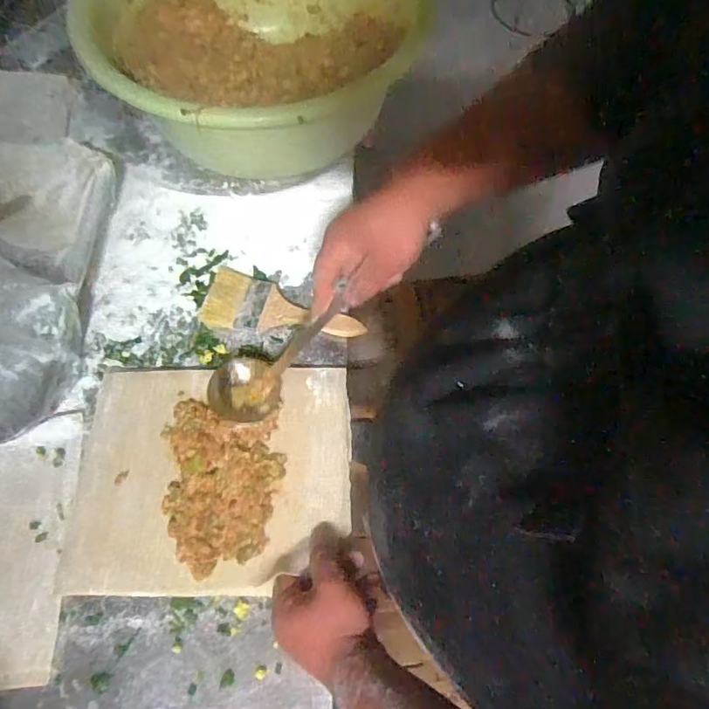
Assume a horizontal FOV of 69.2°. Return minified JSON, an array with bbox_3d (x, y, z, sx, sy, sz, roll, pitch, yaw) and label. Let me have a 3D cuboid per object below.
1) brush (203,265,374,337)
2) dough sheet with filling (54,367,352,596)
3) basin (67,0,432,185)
[{"bbox_3d":[-0.087,-0.056,0.622,0.191,0.015,0.077,12,65,4],"label":"brush"},{"bbox_3d":[-0.151,0.125,0.541,0.287,0.026,0.229,0,65,-2],"label":"dough sheet with filling"},{"bbox_3d":[-0.141,-0.418,0.705,0.406,0.151,0.421,1,65,-1],"label":"basin"}]

